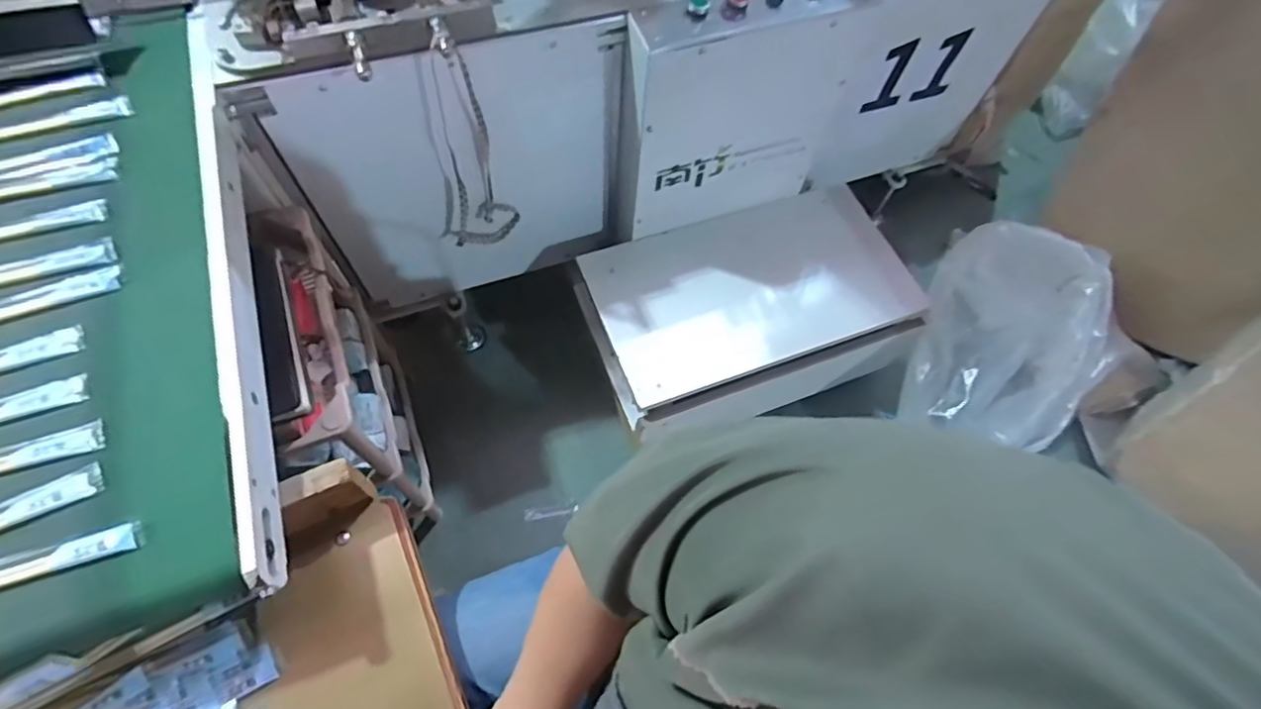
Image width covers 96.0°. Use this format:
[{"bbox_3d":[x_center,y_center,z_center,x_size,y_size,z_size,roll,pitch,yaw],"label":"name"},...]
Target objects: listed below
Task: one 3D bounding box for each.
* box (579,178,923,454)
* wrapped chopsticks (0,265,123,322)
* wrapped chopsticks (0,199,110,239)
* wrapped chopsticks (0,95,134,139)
[{"bbox_3d":[0.212,-0.080,1.109,0.570,0.203,0.371,-16,65,-11],"label":"box"},{"bbox_3d":[-0.561,-0.036,0.487,0.215,0.008,0.032,-22,67,-14],"label":"wrapped chopsticks"},{"bbox_3d":[-0.608,-0.110,0.523,0.218,0.012,0.031,-18,66,-12],"label":"wrapped chopsticks"},{"bbox_3d":[-0.640,-0.230,0.582,0.225,0.005,0.027,-21,66,-14],"label":"wrapped chopsticks"}]

